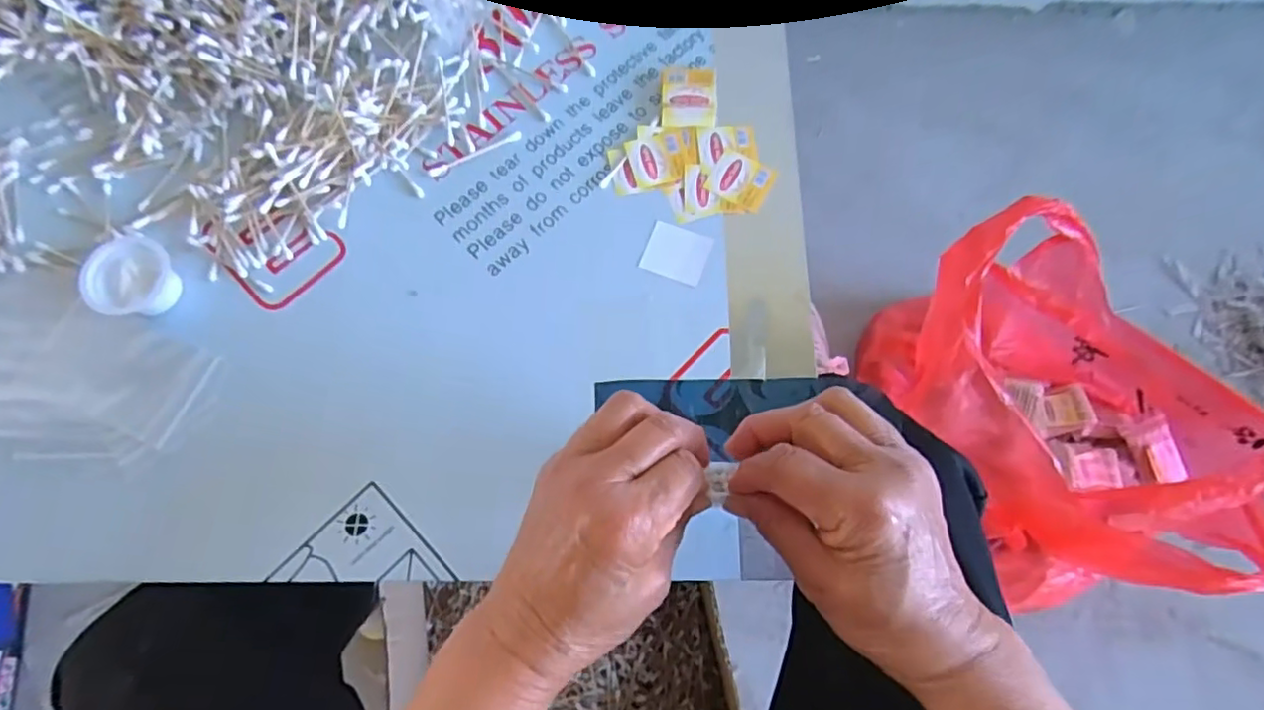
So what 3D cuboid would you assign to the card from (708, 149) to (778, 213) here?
[{"bbox_3d":[0.080,-0.129,0.456,0.042,0.004,0.037,26,76,6],"label":"card"}]

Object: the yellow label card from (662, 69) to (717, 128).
[{"bbox_3d":[0.043,-0.192,0.468,0.041,0.011,0.047,0,75,-1],"label":"yellow label card"}]

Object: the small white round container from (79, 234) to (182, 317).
[{"bbox_3d":[-0.333,-0.051,0.417,0.047,0.028,0.055,18,76,3],"label":"small white round container"}]

